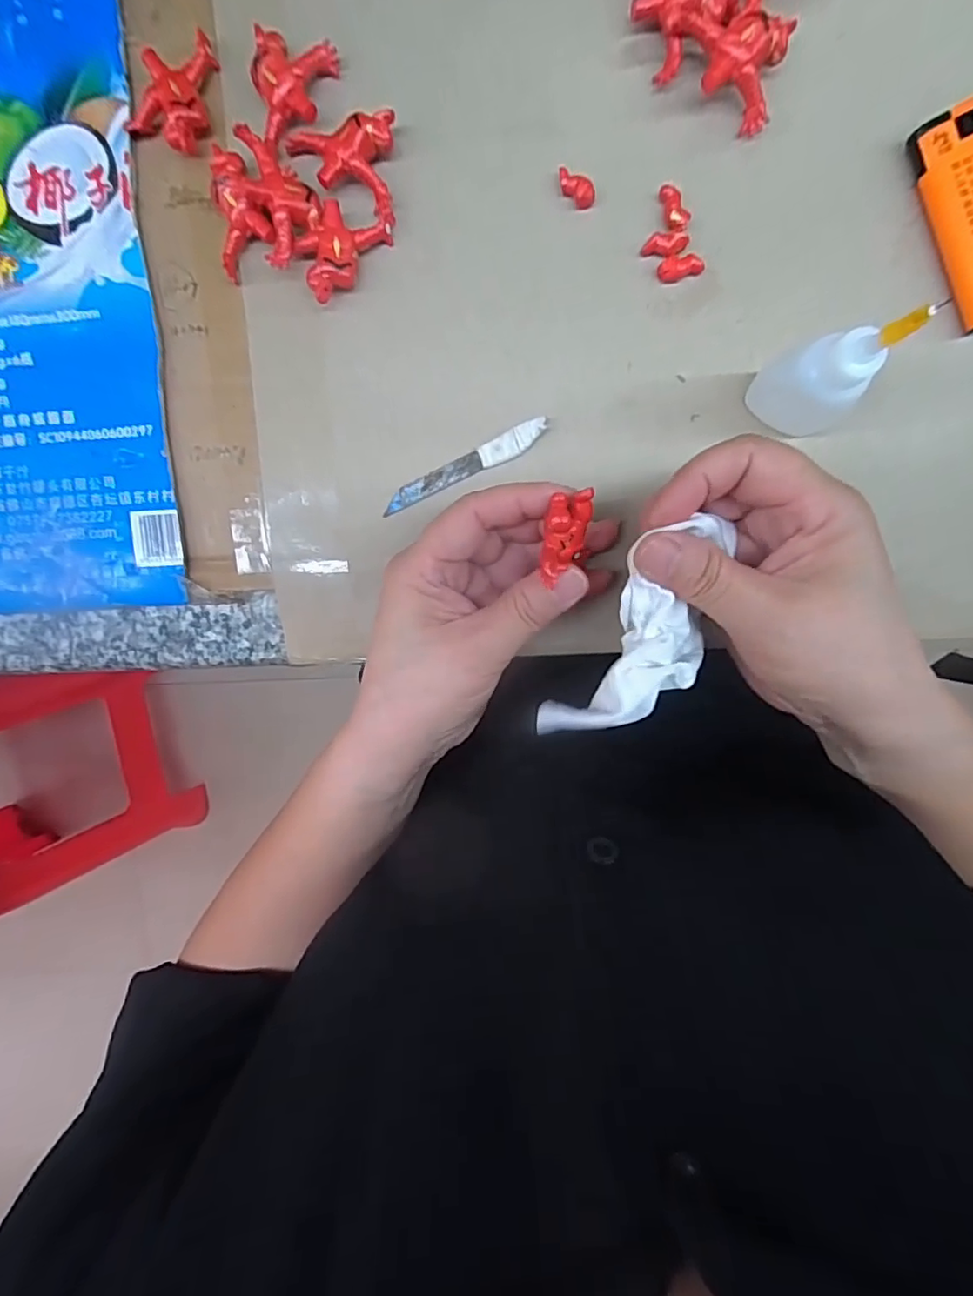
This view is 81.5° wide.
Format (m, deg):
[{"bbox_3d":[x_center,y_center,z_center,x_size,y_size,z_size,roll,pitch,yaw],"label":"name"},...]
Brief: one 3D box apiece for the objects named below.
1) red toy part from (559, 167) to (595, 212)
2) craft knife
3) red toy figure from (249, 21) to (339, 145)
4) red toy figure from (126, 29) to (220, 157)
[{"bbox_3d":[0.038,-0.194,0.237,0.018,0.005,0.009,38,99,-2],"label":"red toy part"},{"bbox_3d":[-0.010,-0.082,0.255,0.079,0.007,0.011,-23,96,7],"label":"craft knife"},{"bbox_3d":[-0.079,-0.237,0.237,0.035,0.013,0.036,1,99,4],"label":"red toy figure"},{"bbox_3d":[-0.130,-0.237,0.240,0.031,0.014,0.046,33,99,-1],"label":"red toy figure"}]

